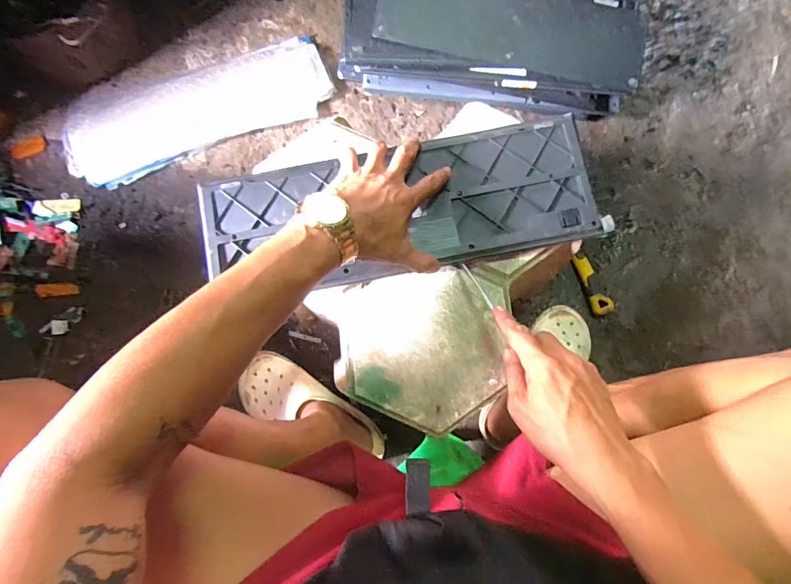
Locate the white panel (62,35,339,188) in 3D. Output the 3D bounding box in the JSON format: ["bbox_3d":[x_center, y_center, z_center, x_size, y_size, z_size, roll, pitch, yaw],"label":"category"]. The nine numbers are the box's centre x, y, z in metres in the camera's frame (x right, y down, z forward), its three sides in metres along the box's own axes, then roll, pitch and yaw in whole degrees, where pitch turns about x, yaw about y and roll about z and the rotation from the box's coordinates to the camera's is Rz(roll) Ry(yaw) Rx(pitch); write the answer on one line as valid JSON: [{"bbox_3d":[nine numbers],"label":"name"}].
[{"bbox_3d":[-0.354,-0.330,0.749,0.469,0.033,0.145,-22,83,0],"label":"white panel"}]

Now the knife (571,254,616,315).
[{"bbox_3d":[0.349,-0.015,0.735,0.036,0.024,0.115,-19,83,0],"label":"knife"}]

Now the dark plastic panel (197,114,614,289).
[{"bbox_3d":[0.004,-0.101,0.478,0.446,0.019,0.165,-6,84,0],"label":"dark plastic panel"}]

